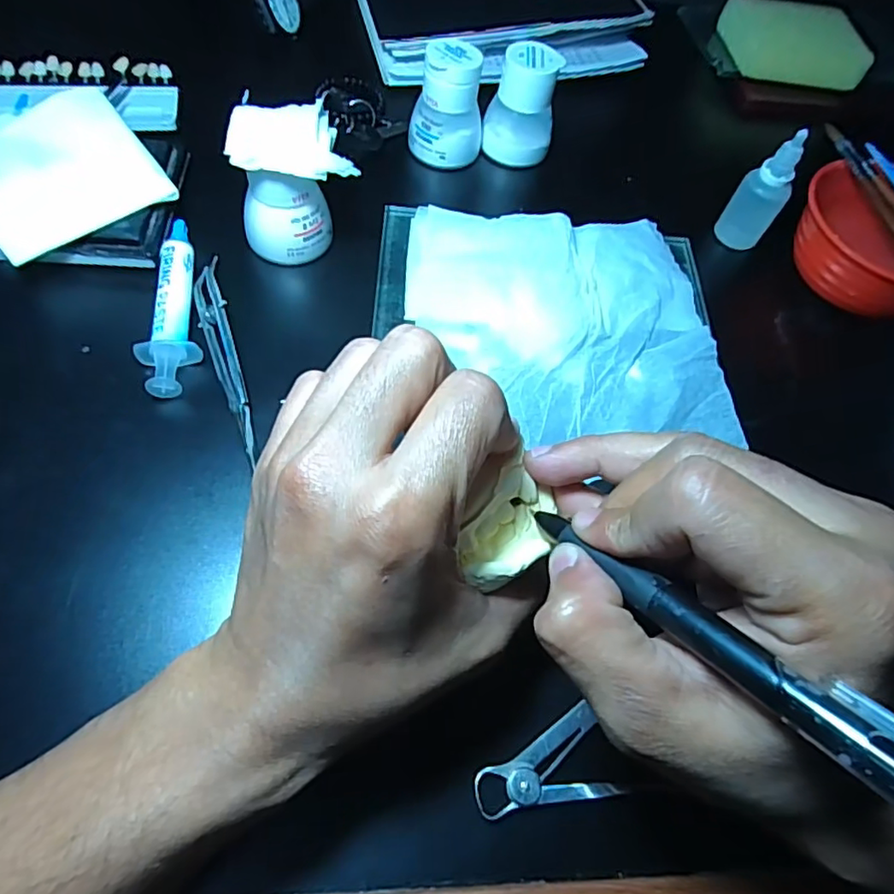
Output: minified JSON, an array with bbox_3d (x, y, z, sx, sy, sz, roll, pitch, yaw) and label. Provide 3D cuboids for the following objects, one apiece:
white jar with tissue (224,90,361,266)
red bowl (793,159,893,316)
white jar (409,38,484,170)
[{"bbox_3d":[-0.086,-0.144,0.329,0.061,0.078,0.054,-7,66,-11],"label":"white jar with tissue"},{"bbox_3d":[0.271,-0.131,0.367,0.087,0.051,0.108,-28,72,-19],"label":"red bowl"},{"bbox_3d":[0.001,-0.224,0.383,0.049,0.063,0.040,5,65,-5],"label":"white jar"}]

